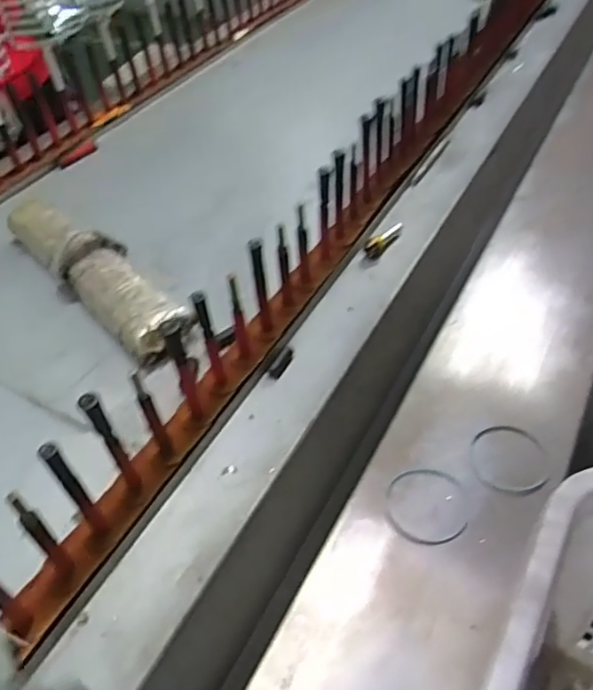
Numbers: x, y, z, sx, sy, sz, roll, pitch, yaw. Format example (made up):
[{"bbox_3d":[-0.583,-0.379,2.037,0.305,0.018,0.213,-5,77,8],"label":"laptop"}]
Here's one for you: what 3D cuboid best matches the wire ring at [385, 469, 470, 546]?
[{"bbox_3d":[0.173,0.214,0.783,0.112,0.006,0.102,-7,53,9],"label":"wire ring"}]

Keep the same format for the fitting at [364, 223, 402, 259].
[{"bbox_3d":[0.127,-0.157,0.870,0.024,0.021,0.075,28,56,27],"label":"fitting"}]

